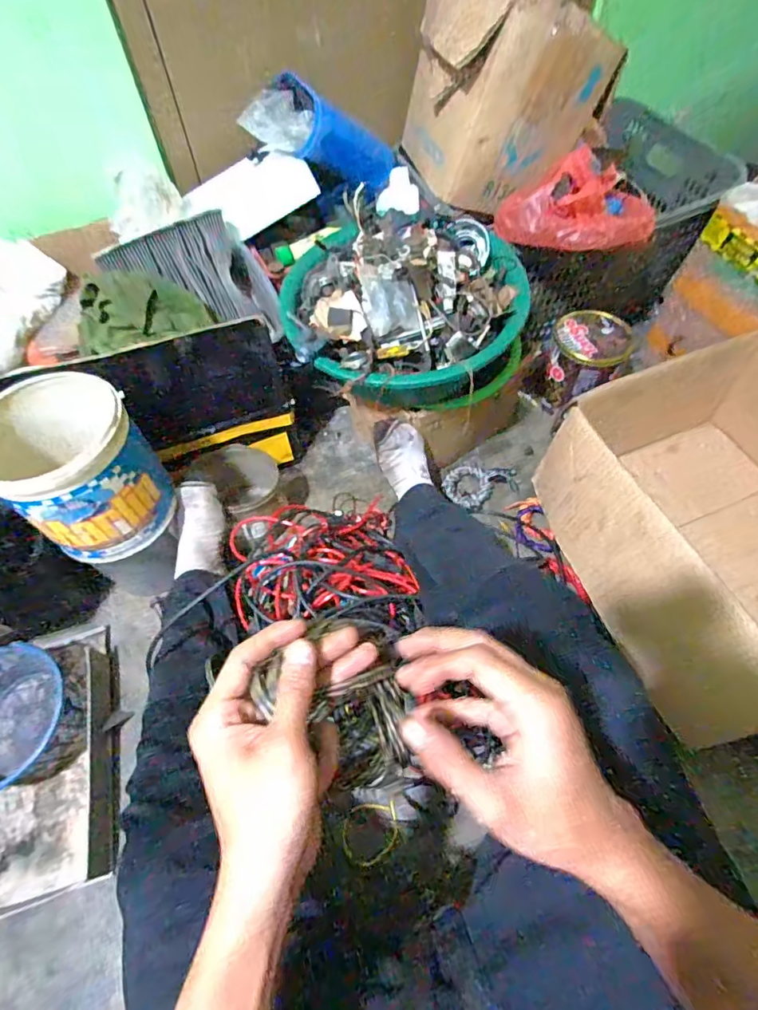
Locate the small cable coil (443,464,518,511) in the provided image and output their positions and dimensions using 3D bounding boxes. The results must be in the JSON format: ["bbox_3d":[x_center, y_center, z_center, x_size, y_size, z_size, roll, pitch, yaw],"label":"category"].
[{"bbox_3d":[0.186,-0.043,0.923,0.134,0.019,0.093,-28,61,-15],"label":"small cable coil"}]

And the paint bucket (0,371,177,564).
[{"bbox_3d":[-0.399,-0.050,0.668,0.186,0.184,0.184,33,64,21],"label":"paint bucket"}]

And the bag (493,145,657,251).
[{"bbox_3d":[0.302,-0.456,0.757,0.230,0.088,0.173,6,58,6],"label":"bag"}]

